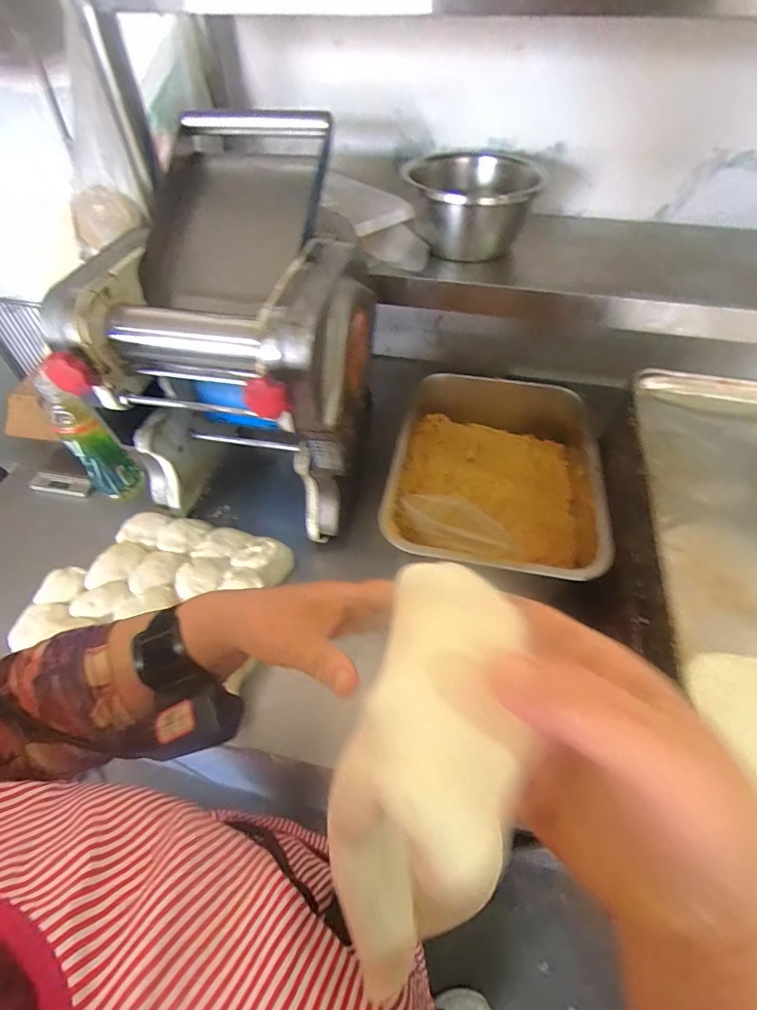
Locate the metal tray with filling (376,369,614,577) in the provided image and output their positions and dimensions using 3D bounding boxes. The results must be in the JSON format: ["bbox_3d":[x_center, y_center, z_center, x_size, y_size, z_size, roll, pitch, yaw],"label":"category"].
[{"bbox_3d":[0.165,-0.056,0.637,0.266,0.081,0.299,14,52,11],"label":"metal tray with filling"}]

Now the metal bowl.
[{"bbox_3d":[0.128,-0.432,0.657,0.161,0.093,0.172,0,51,0],"label":"metal bowl"}]

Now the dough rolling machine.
[{"bbox_3d":[-0.161,-0.213,0.592,0.300,0.391,0.366,8,51,7],"label":"dough rolling machine"}]

